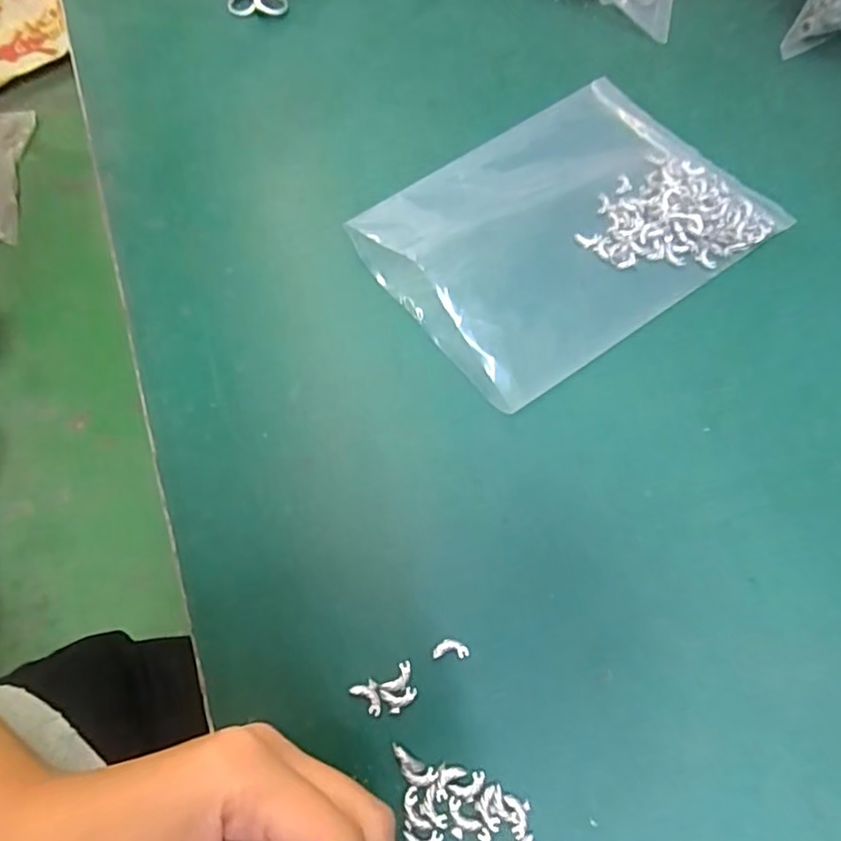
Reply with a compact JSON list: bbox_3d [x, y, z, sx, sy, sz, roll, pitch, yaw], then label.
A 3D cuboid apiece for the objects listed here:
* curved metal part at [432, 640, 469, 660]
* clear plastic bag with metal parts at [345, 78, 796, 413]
[{"bbox_3d":[0.012,0.094,0.247,0.015,0.004,0.007,1,68,3],"label":"curved metal part"},{"bbox_3d":[0.076,-0.108,0.314,0.194,0.035,0.141,-34,71,-11],"label":"clear plastic bag with metal parts"}]

